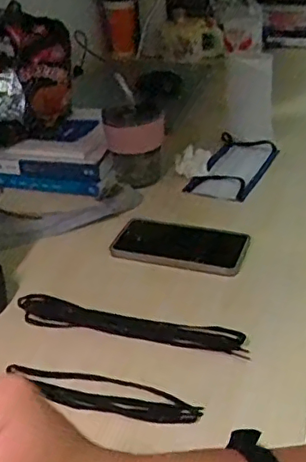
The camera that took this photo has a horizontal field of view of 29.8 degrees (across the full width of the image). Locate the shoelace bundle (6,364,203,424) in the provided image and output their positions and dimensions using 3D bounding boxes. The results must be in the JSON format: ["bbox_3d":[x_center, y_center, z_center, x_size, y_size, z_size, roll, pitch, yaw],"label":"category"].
[{"bbox_3d":[-0.046,0.145,0.514,0.180,0.011,0.036,5,33,14],"label":"shoelace bundle"}]

